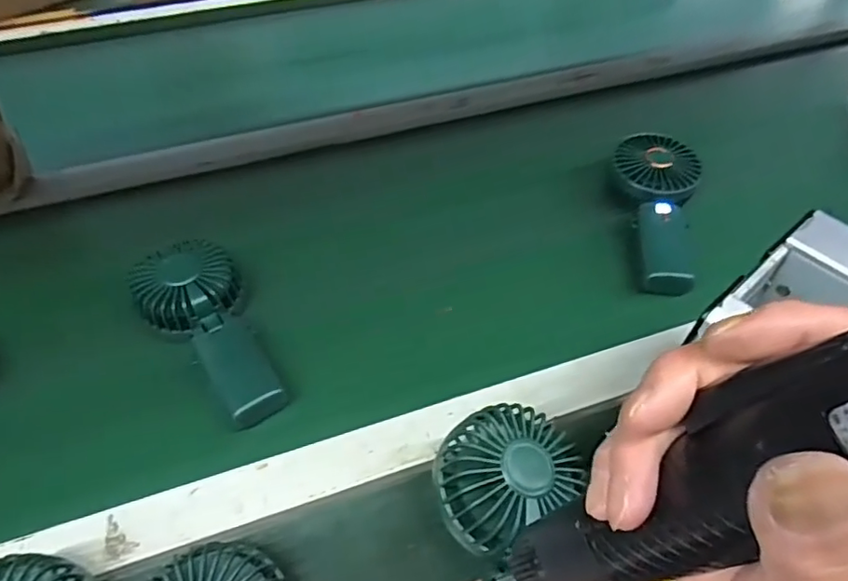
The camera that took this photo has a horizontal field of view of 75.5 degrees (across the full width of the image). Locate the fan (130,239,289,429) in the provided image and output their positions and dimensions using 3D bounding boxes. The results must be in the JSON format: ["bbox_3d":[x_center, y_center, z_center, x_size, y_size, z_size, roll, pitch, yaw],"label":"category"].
[{"bbox_3d":[-0.168,0.027,0.435,0.077,0.042,0.172,-29,55,-22],"label":"fan"}]

